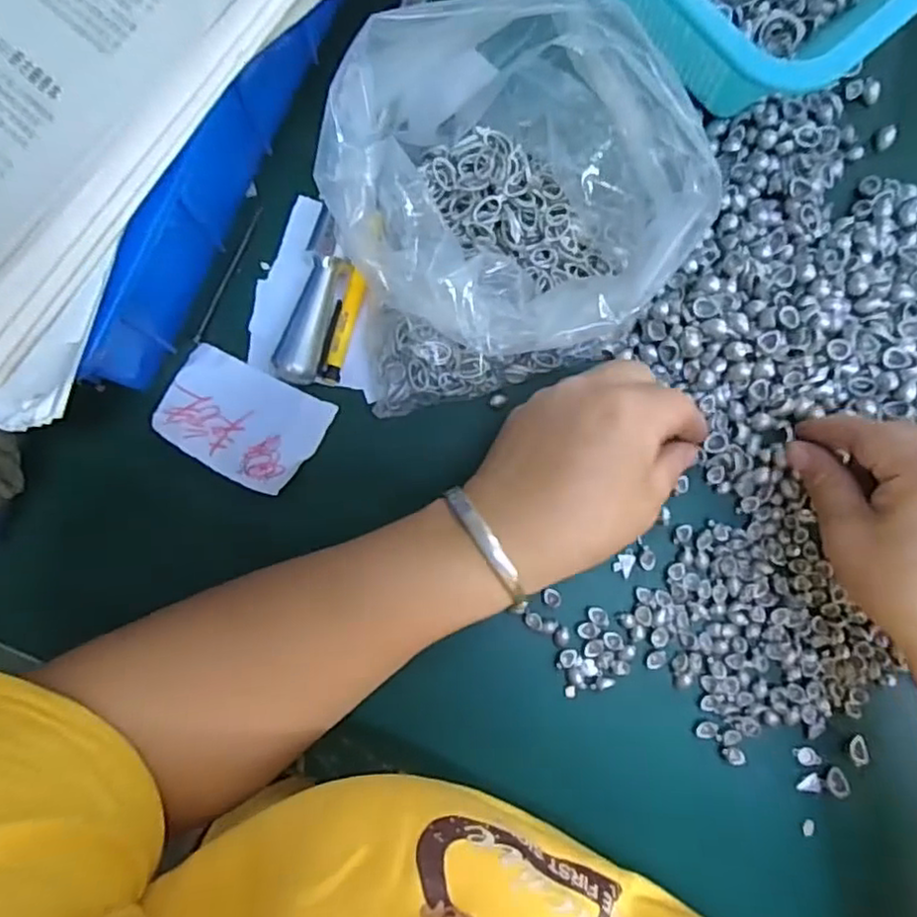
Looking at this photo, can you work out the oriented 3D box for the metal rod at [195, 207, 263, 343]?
[{"bbox_3d":[-0.115,-0.092,0.329,0.004,0.004,0.074,23,85,0],"label":"metal rod"}]

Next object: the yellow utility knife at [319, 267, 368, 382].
[{"bbox_3d":[-0.057,-0.066,0.329,0.012,0.007,0.055,16,85,0],"label":"yellow utility knife"}]

